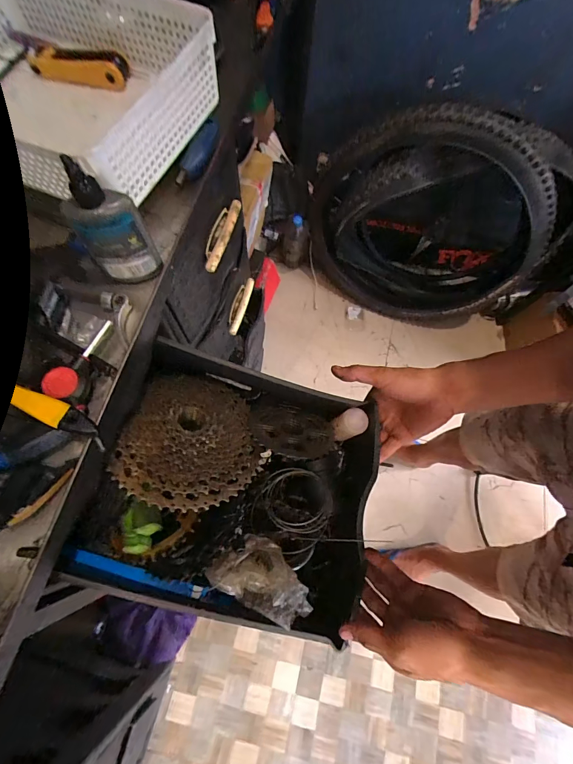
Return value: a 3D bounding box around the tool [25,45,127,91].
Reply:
[{"bbox_3d":[-0.273,-0.410,0.450,0.131,0.028,0.038,9,71,1],"label":"tool"}]

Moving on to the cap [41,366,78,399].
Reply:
[{"bbox_3d":[-0.210,0.000,0.322,0.029,0.005,0.028,1,71,-2],"label":"cap"}]

